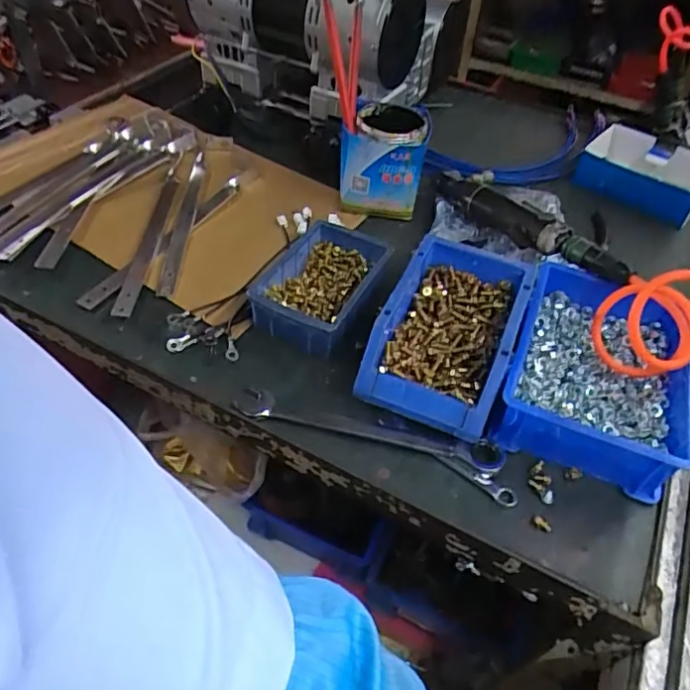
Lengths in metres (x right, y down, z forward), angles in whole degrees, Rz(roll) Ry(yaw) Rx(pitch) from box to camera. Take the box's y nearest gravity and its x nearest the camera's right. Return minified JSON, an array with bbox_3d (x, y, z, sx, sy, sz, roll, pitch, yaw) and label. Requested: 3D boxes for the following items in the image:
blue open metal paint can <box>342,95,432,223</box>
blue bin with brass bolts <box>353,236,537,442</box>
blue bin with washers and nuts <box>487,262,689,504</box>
[{"bbox_3d":[0.042,-0.231,0.695,0.103,0.100,0.104,1,49,-5],"label":"blue open metal paint can"},{"bbox_3d":[0.094,-0.011,0.521,0.110,0.080,0.180,20,50,12],"label":"blue bin with brass bolts"},{"bbox_3d":[0.228,0.024,0.515,0.152,0.071,0.210,20,50,12],"label":"blue bin with washers and nuts"}]

